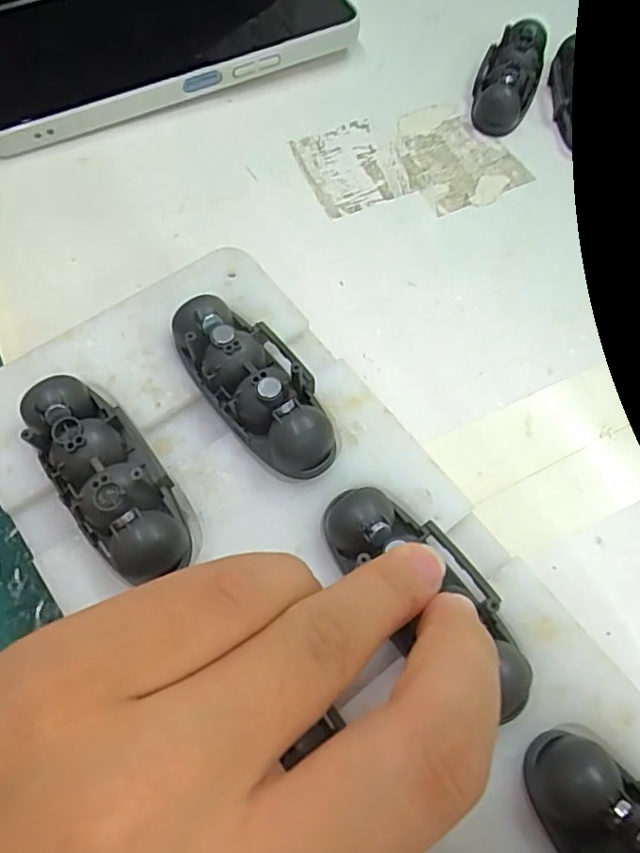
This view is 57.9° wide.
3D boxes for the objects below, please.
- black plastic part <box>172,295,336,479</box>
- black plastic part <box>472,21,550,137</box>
[{"bbox_3d":[-0.017,-0.013,0.160,0.025,0.017,0.061,-37,72,-16],"label":"black plastic part"},{"bbox_3d":[0.080,-0.148,0.245,0.024,0.015,0.056,20,67,8],"label":"black plastic part"}]

